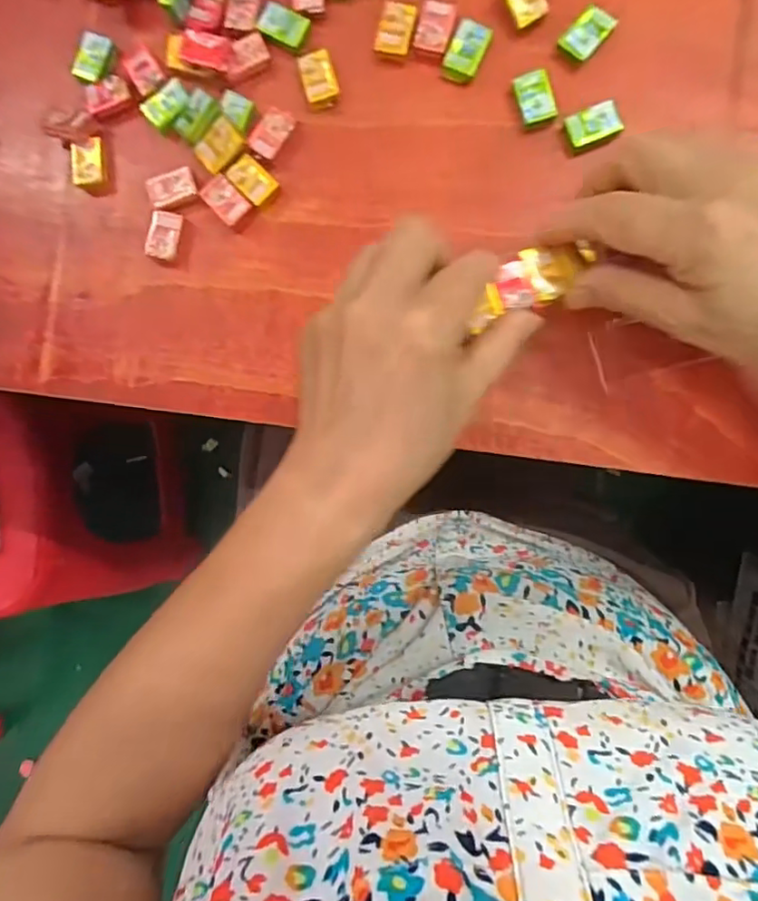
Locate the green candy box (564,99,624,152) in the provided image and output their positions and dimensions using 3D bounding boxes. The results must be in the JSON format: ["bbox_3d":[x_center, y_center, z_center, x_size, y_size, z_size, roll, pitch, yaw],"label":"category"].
[{"bbox_3d":[0.108,-0.164,0.298,0.026,0.006,0.019,-18,88,7],"label":"green candy box"}]

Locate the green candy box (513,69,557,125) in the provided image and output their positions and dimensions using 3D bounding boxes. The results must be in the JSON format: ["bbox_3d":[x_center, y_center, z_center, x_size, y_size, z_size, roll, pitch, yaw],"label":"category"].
[{"bbox_3d":[0.080,-0.179,0.301,0.017,0.009,0.024,-18,88,7],"label":"green candy box"}]

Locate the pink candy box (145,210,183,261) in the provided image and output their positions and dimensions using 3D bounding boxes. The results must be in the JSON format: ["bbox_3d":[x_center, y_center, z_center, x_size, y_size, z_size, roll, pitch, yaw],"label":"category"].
[{"bbox_3d":[-0.118,-0.118,0.324,0.019,0.006,0.025,13,92,7],"label":"pink candy box"}]

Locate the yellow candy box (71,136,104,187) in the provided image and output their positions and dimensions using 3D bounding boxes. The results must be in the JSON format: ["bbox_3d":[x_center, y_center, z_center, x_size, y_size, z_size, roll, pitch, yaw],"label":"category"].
[{"bbox_3d":[-0.163,-0.161,0.328,0.017,0.006,0.025,0,90,7],"label":"yellow candy box"}]

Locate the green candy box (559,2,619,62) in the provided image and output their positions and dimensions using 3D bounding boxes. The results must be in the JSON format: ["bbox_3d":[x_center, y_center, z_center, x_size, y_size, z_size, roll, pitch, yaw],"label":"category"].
[{"bbox_3d":[0.105,-0.210,0.297,0.017,0.007,0.026,43,95,5],"label":"green candy box"}]

